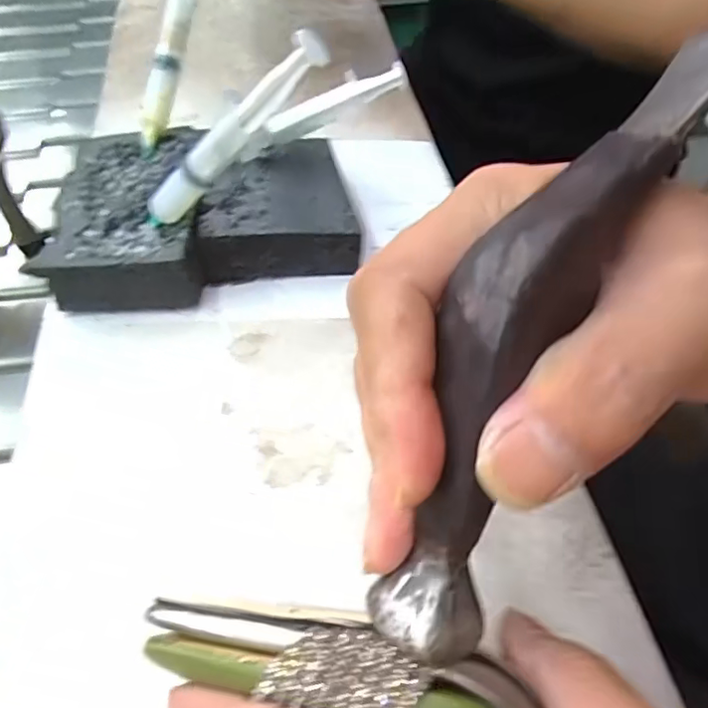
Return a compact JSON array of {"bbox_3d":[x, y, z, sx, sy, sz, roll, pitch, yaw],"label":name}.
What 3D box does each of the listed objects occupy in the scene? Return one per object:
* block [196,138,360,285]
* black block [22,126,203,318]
[{"bbox_3d":[-0.047,-0.084,0.341,0.087,0.035,0.092,-9,53,-7],"label":"block"},{"bbox_3d":[-0.127,-0.081,0.337,0.079,0.037,0.124,-4,52,-3],"label":"black block"}]

